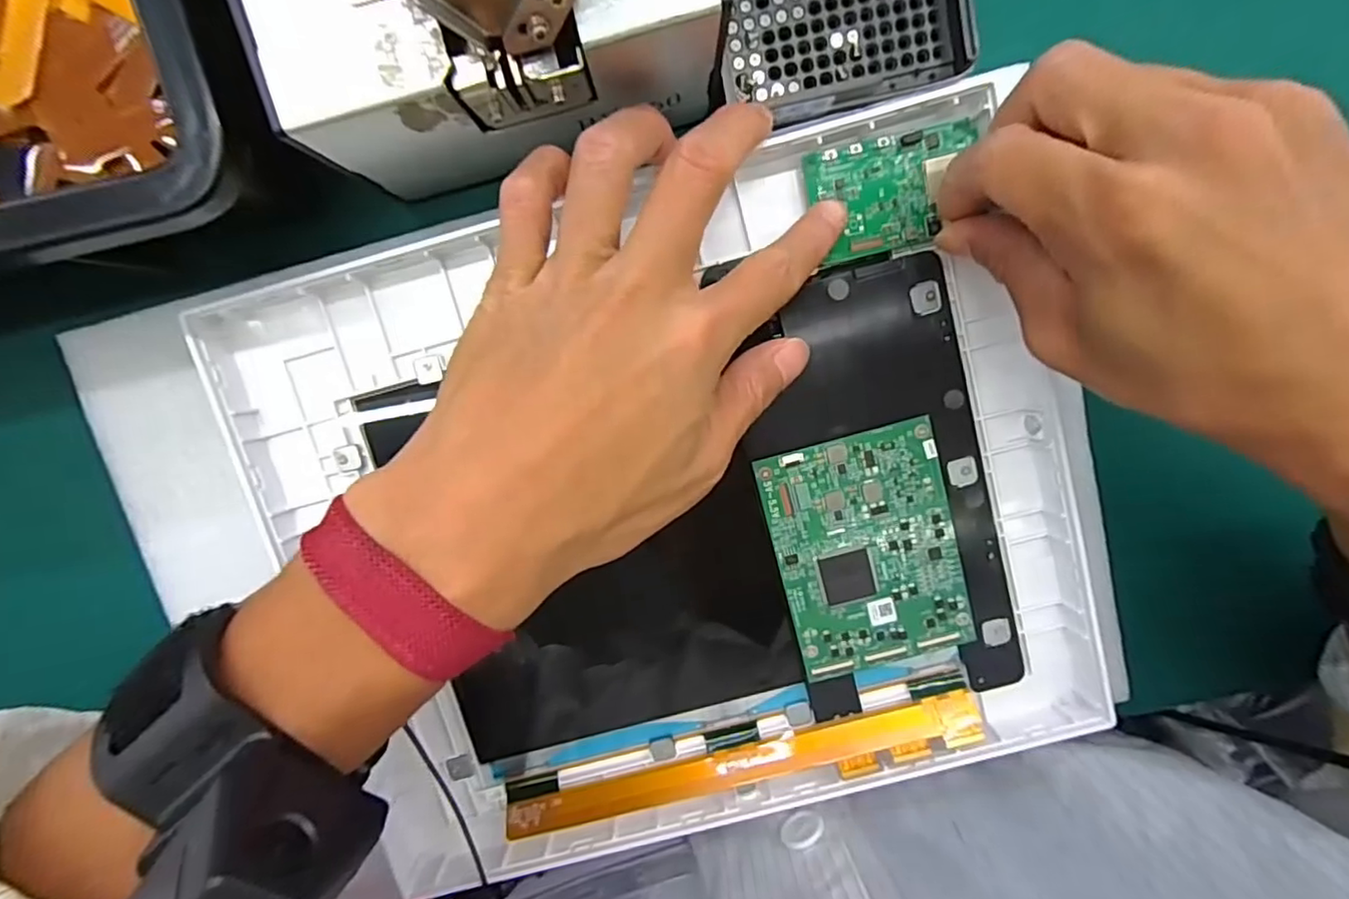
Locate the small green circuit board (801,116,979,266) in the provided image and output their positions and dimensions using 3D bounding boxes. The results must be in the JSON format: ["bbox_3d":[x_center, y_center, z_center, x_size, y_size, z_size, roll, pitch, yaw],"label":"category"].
[{"bbox_3d":[0.081,-0.095,0.222,0.061,0.004,0.040,-13,98,1],"label":"small green circuit board"}]

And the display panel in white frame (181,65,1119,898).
[{"bbox_3d":[0.002,0.028,0.251,0.306,0.039,0.254,-14,98,2],"label":"display panel in white frame"}]

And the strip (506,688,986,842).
[{"bbox_3d":[0.029,0.135,0.252,0.196,0.012,0.017,-15,98,2],"label":"strip"}]

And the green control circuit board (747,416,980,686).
[{"bbox_3d":[0.076,0.040,0.242,0.069,0.007,0.093,-15,98,2],"label":"green control circuit board"}]

